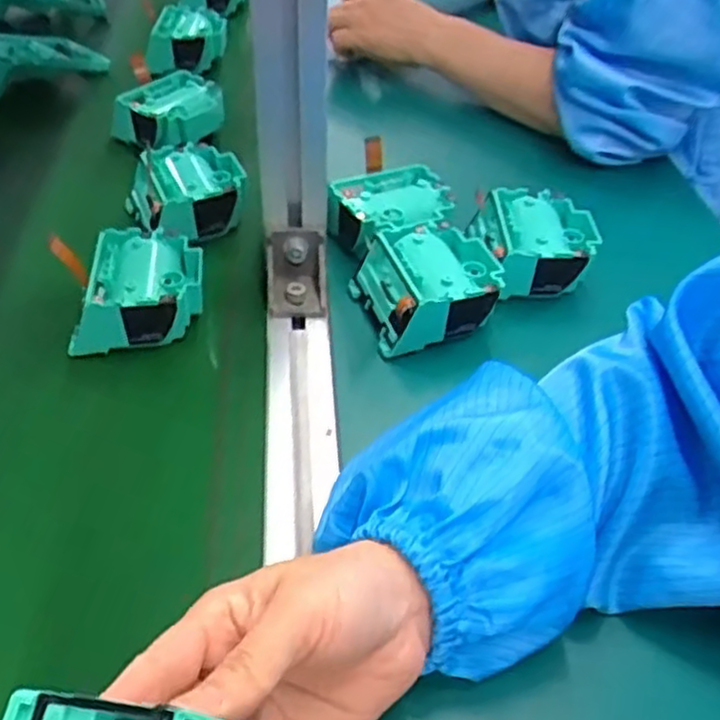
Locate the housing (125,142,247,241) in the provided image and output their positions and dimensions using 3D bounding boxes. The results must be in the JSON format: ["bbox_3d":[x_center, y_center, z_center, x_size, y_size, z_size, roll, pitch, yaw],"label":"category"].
[{"bbox_3d":[-0.122,-0.120,0.541,0.077,0.035,0.078,-23,49,-23],"label":"housing"}]

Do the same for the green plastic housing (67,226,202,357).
[{"bbox_3d":[-0.133,-0.043,0.461,0.072,0.039,0.072,-3,44,-5],"label":"green plastic housing"}]

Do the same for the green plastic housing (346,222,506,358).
[{"bbox_3d":[0.041,-0.044,0.464,0.076,0.041,0.072,-13,46,-14],"label":"green plastic housing"}]

